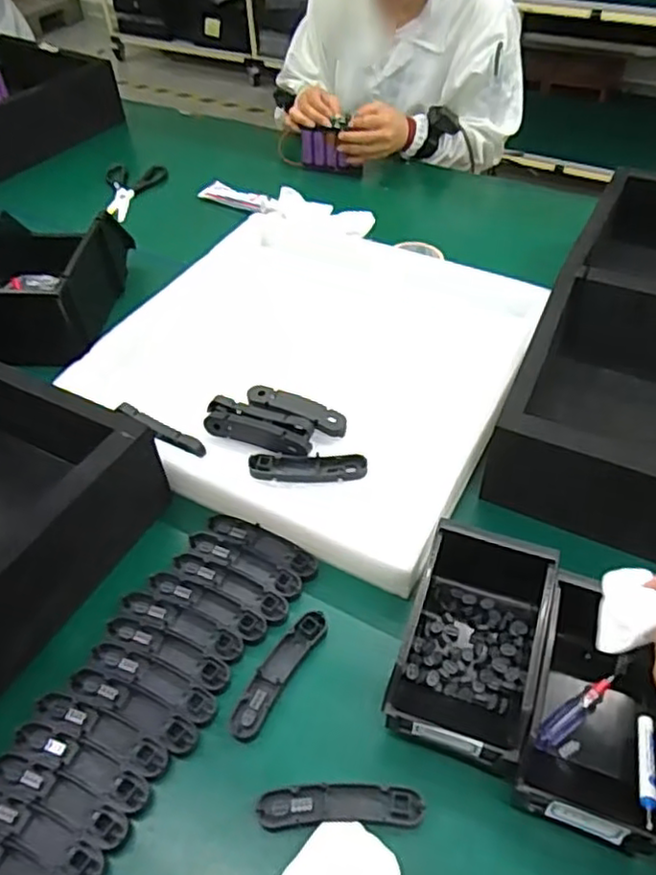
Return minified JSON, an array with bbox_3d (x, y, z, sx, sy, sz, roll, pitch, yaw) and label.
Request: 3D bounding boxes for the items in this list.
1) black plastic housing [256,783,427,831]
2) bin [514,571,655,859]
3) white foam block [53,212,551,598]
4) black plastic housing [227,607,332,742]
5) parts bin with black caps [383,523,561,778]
[{"bbox_3d":[0.009,0.274,0.487,0.120,0.010,0.027,-2,47,1],"label":"black plastic housing"},{"bbox_3d":[0.206,0.210,0.505,0.107,0.087,0.175,15,50,16],"label":"bin"},{"bbox_3d":[-0.007,-0.108,0.801,0.456,0.053,0.500,21,52,20],"label":"white foam block"},{"bbox_3d":[-0.043,0.199,0.559,0.029,0.016,0.118,26,53,24],"label":"black plastic housing"},{"bbox_3d":[0.122,0.162,0.543,0.101,0.068,0.186,15,50,15],"label":"parts bin with black caps"}]

